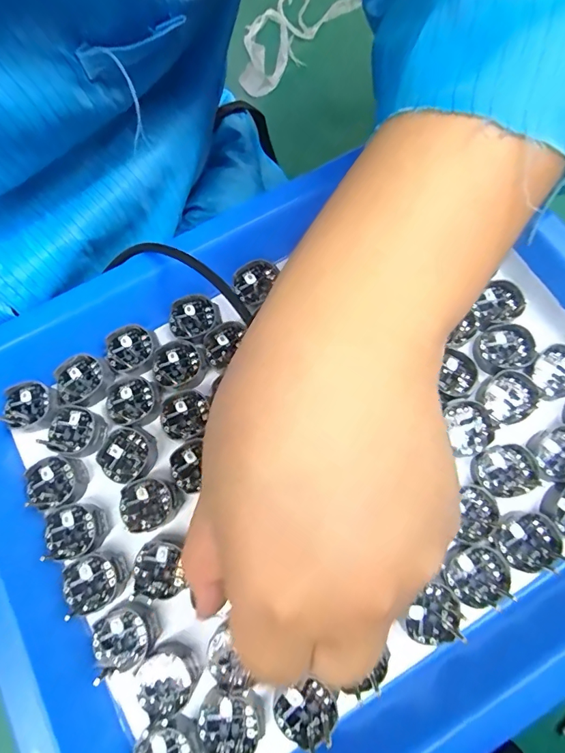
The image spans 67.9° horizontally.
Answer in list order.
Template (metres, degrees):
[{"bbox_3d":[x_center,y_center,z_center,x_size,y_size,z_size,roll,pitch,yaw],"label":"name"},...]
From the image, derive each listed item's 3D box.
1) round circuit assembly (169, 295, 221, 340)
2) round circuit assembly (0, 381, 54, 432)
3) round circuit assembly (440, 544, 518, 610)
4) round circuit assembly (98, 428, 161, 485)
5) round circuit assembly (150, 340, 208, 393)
[{"bbox_3d":[-0.050,-0.033,0.236,0.027,0.006,0.026,0,77,0],"label":"round circuit assembly"},{"bbox_3d":[-0.136,0.016,0.225,0.025,0.006,0.026,0,77,0],"label":"round circuit assembly"},{"bbox_3d":[0.092,0.093,0.195,0.030,0.007,0.027,25,78,6],"label":"round circuit assembly"},{"bbox_3d":[-0.081,0.041,0.220,0.028,0.010,0.027,0,77,0],"label":"round circuit assembly"},{"bbox_3d":[-0.057,-0.006,0.229,0.030,0.004,0.028,0,77,0],"label":"round circuit assembly"}]

